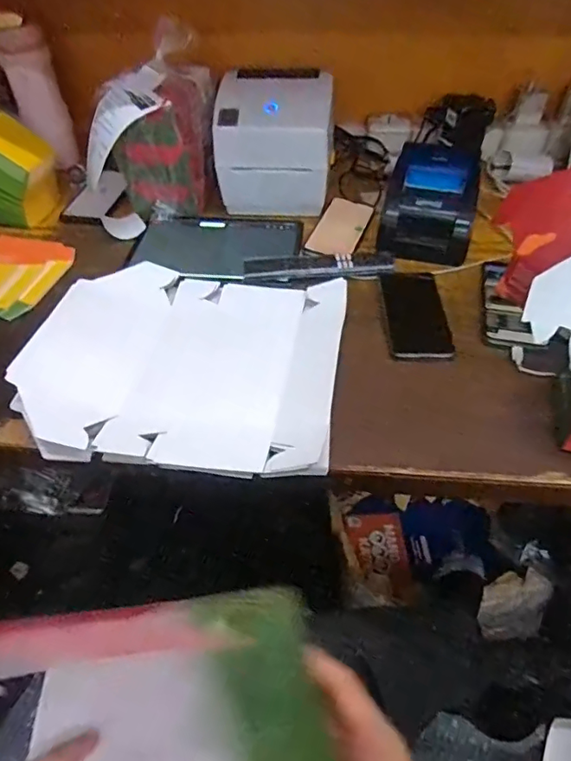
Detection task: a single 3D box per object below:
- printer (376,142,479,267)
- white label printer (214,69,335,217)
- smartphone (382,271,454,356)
[{"bbox_3d":[0.210,-0.258,0.757,0.122,0.101,0.149,11,48,11],"label":"printer"},{"bbox_3d":[-0.014,-0.377,0.825,0.169,0.162,0.146,3,47,4],"label":"white label printer"},{"bbox_3d":[0.162,-0.086,0.653,0.074,0.012,0.152,0,47,1],"label":"smartphone"}]

